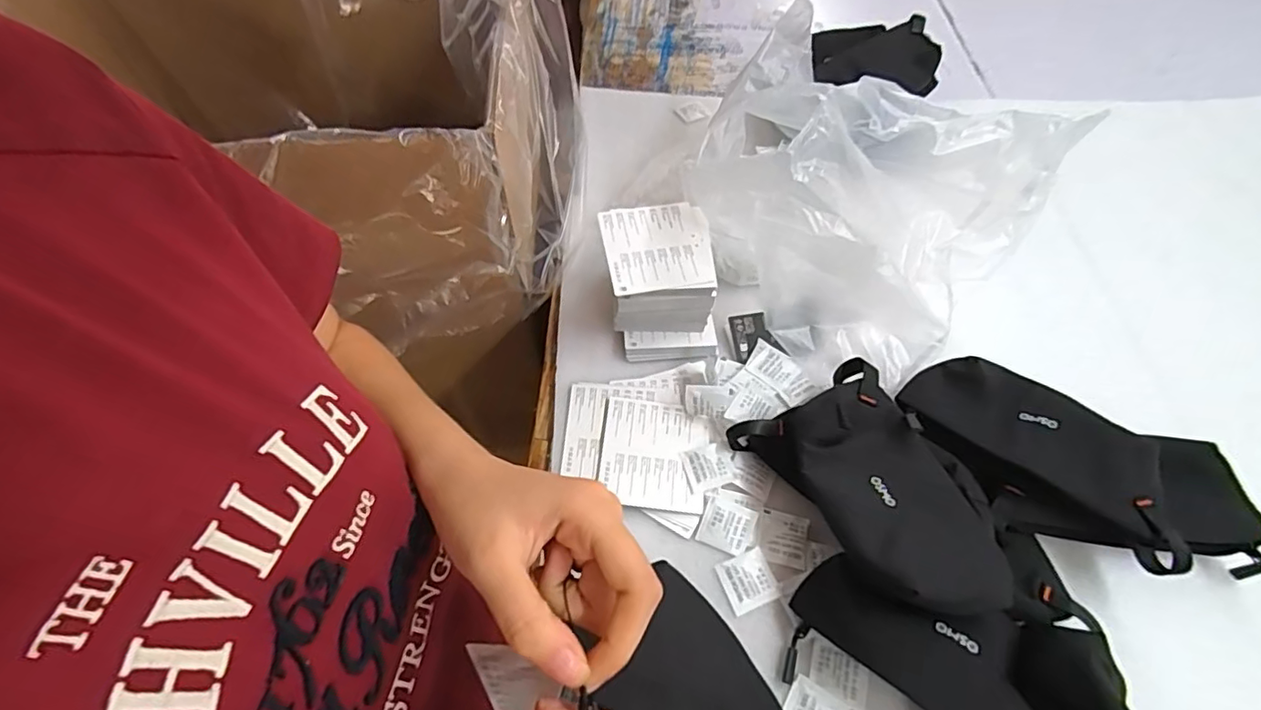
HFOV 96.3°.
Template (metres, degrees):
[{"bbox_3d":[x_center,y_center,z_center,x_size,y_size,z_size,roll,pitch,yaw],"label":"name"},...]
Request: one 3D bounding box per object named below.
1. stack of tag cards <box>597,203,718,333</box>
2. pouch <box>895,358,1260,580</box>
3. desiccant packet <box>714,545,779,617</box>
[{"bbox_3d":[0.022,-0.076,0.554,0.102,0.095,0.103,-4,56,-6],"label":"stack of tag cards"},{"bbox_3d":[0.364,0.097,0.467,0.277,0.075,0.130,26,58,14],"label":"pouch"},{"bbox_3d":[0.091,0.176,0.441,0.039,0.004,0.039,-17,58,-14],"label":"desiccant packet"}]

